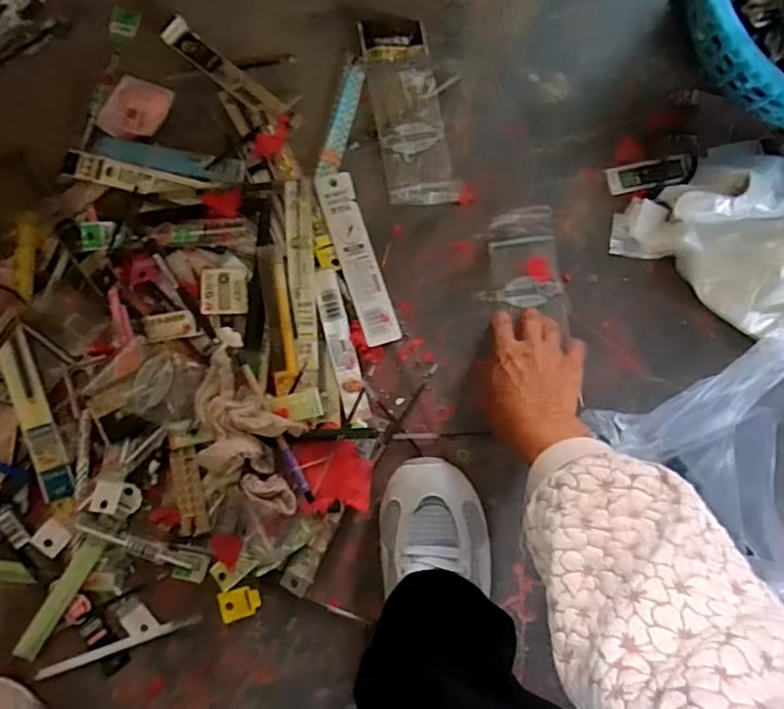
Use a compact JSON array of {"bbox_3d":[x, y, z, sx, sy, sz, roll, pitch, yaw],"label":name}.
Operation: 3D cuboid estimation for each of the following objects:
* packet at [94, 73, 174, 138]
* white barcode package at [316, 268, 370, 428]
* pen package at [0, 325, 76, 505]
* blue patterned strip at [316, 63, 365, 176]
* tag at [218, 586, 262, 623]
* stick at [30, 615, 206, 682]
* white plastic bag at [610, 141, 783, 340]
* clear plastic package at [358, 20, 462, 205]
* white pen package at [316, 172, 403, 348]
[{"bbox_3d":[-0.249,-0.237,0.562,0.058,0.005,0.062,20,85,0],"label":"packet"},{"bbox_3d":[-0.048,-0.007,0.554,0.022,0.009,0.149,-13,86,-3],"label":"white barcode package"},{"bbox_3d":[-0.320,0.057,0.525,0.029,0.005,0.153,-19,91,-22],"label":"pen package"},{"bbox_3d":[-0.050,-0.234,0.583,0.021,0.004,0.116,16,85,0],"label":"blue patterned strip"},{"bbox_3d":[-0.141,0.232,0.542,0.036,0.004,0.028,-12,86,-3],"label":"tag"},{"bbox_3d":[-0.247,0.266,0.530,0.144,0.012,0.011,-18,86,-3],"label":"stick"},{"bbox_3d":[0.365,-0.111,0.556,0.258,0.047,0.171,35,85,1],"label":"white plastic bag"},{"bbox_3d":[0.016,-0.240,0.572,0.065,0.016,0.194,-11,85,-3],"label":"clear plastic package"},{"bbox_3d":[-0.032,-0.092,0.563,0.035,0.010,0.169,-18,86,-3],"label":"white pen package"}]

